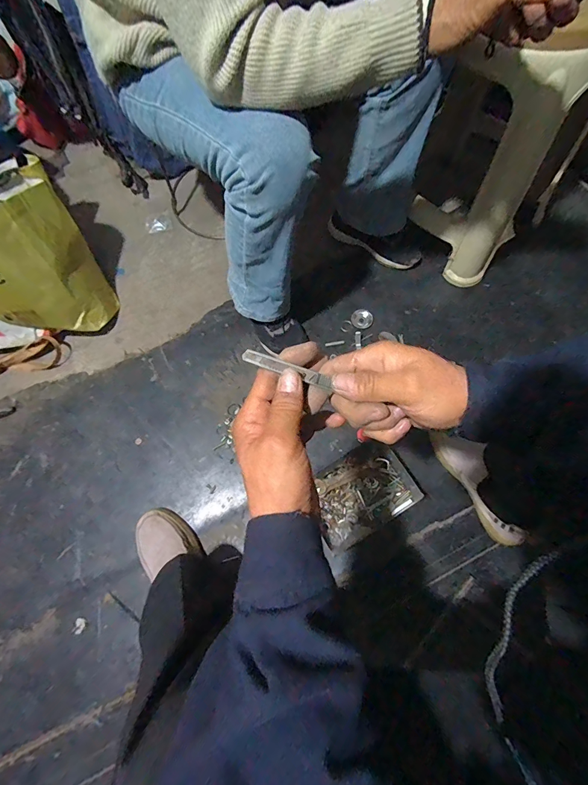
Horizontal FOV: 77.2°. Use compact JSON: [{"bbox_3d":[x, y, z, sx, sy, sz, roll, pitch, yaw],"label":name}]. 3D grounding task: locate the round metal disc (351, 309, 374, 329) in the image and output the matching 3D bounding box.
[{"bbox_3d":[0.156,-0.168,0.843,0.049,0.007,0.047,0,70,1],"label":"round metal disc"}]

